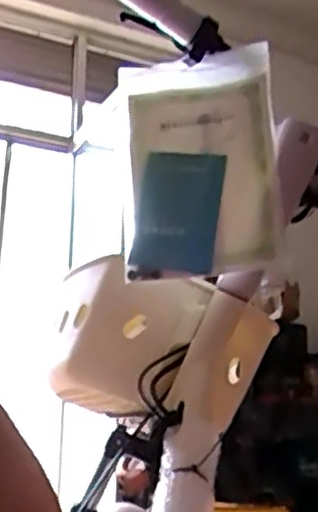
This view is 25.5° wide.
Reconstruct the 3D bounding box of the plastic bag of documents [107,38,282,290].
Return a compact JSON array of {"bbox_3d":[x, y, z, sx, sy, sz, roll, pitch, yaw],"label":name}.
[{"bbox_3d":[0.050,-0.137,0.999,0.224,0.337,0.049,-7,-14,22],"label":"plastic bag of documents"}]

